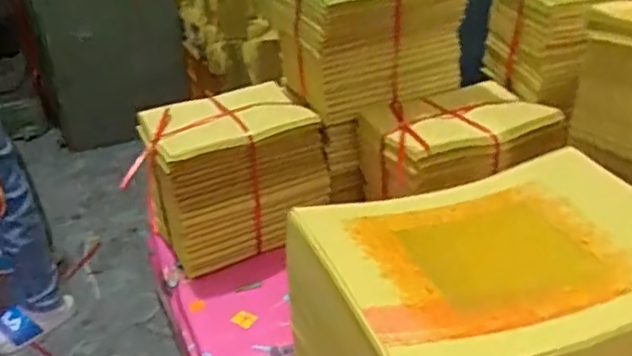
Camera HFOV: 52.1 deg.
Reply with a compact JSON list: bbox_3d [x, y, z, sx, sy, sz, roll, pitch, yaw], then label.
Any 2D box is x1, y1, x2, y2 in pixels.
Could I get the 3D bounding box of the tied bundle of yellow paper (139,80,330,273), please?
[{"bbox_3d":[-0.087,-0.006,0.691,0.179,0.138,0.121,-14,31,-16],"label":"tied bundle of yellow paper"}]

